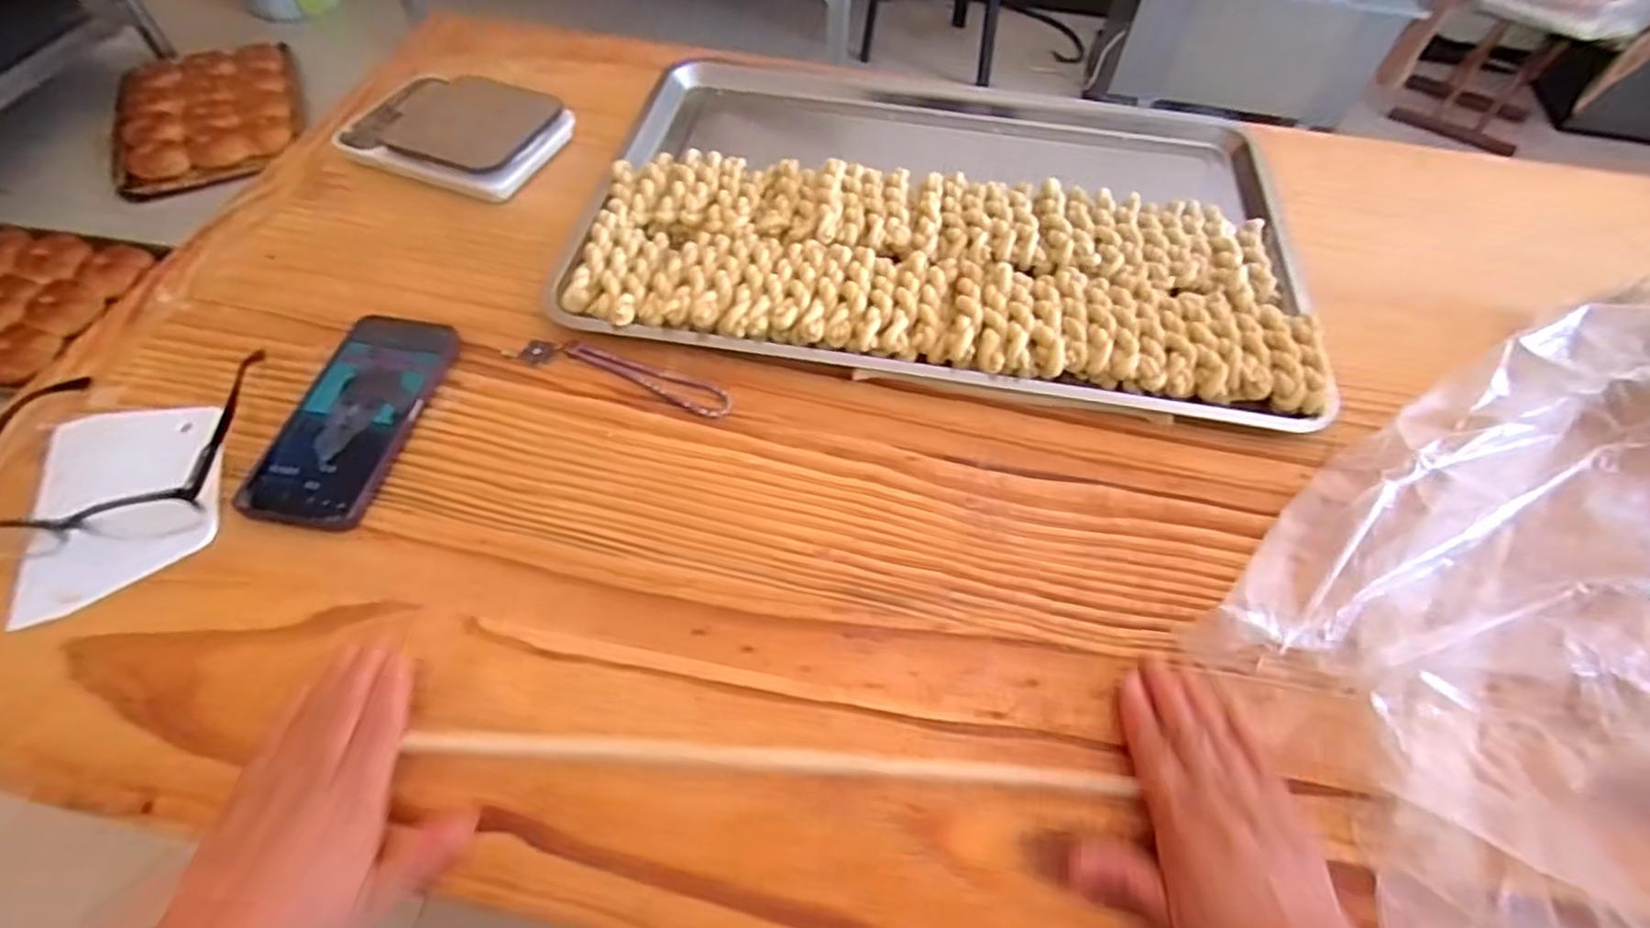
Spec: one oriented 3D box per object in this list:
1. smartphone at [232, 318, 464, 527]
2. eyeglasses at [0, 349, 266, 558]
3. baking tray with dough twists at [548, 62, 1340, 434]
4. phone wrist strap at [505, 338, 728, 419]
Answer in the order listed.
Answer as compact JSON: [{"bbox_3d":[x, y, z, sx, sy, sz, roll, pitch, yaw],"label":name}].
[{"bbox_3d":[-0.309,-0.033,0.471,0.077,0.016,0.160,10,57,4],"label":"smartphone"},{"bbox_3d":[-0.445,-0.014,0.444,0.166,0.049,0.146,-4,57,-6],"label":"eyeglasses"},{"bbox_3d":[0.095,-0.224,0.595,0.541,0.040,0.373,10,57,3],"label":"baking tray with dough twists"},{"bbox_3d":[-0.143,-0.065,0.500,0.165,0.004,0.028,17,58,8],"label":"phone wrist strap"}]

